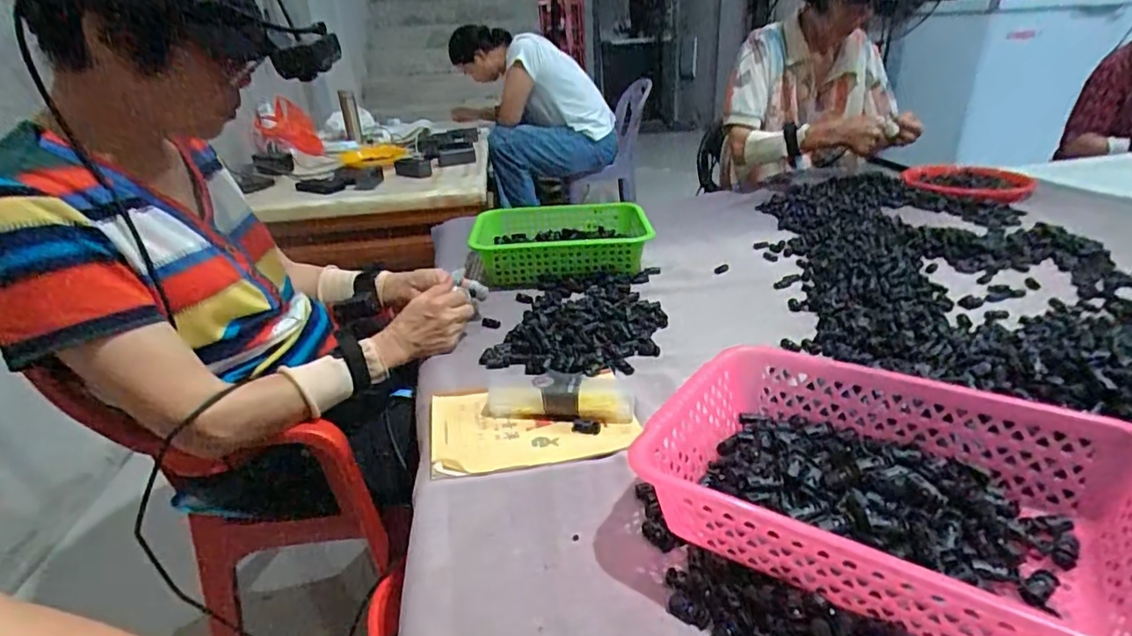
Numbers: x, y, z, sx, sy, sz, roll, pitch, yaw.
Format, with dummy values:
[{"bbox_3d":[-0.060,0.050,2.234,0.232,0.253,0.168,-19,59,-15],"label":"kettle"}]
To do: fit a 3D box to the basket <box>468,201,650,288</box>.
[{"bbox_3d":[-0.002,-0.130,1.016,0.295,0.085,0.206,-3,27,1],"label":"basket"}]

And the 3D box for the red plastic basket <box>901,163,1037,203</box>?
[{"bbox_3d":[0.919,-0.316,1.326,0.249,0.032,0.252,13,31,29],"label":"red plastic basket"}]

